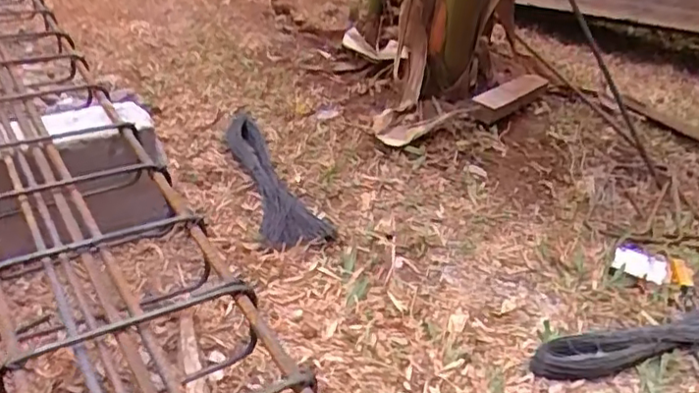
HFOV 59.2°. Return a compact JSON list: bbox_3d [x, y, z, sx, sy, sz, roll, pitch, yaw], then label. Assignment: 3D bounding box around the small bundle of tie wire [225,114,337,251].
[{"bbox_3d":[-0.156,-0.048,1.175,0.121,0.036,0.454,-9,38,-21],"label":"small bundle of tie wire"}]

